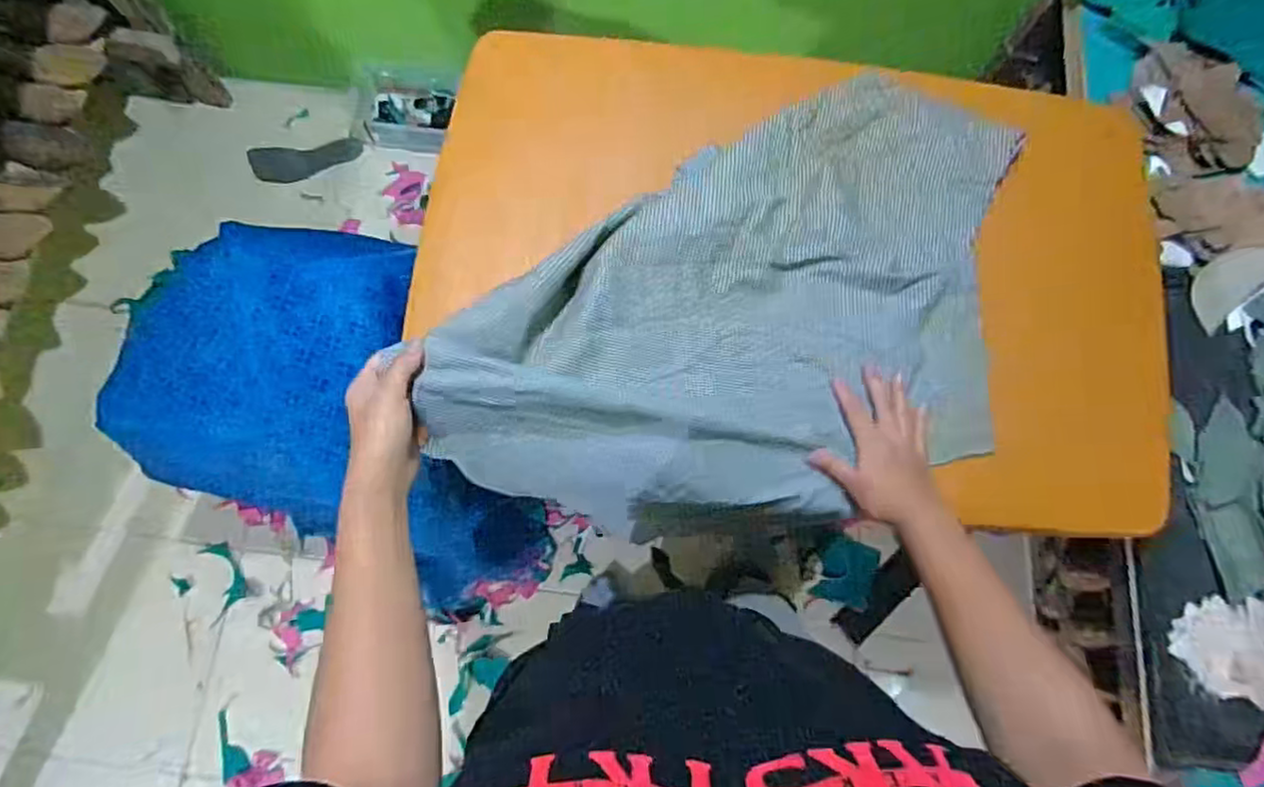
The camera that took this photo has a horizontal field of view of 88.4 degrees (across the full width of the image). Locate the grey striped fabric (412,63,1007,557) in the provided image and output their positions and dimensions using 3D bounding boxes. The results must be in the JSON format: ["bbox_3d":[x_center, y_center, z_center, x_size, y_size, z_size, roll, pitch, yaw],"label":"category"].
[{"bbox_3d":[0.124,-0.064,0.598,0.585,0.095,0.350,-31,79,-8],"label":"grey striped fabric"}]

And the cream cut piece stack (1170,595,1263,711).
[{"bbox_3d":[0.622,0.259,0.646,0.151,0.015,0.096,16,77,3],"label":"cream cut piece stack"}]

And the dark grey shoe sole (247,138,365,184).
[{"bbox_3d":[-0.716,-0.514,1.441,0.240,0.019,0.076,-8,102,-5],"label":"dark grey shoe sole"}]

